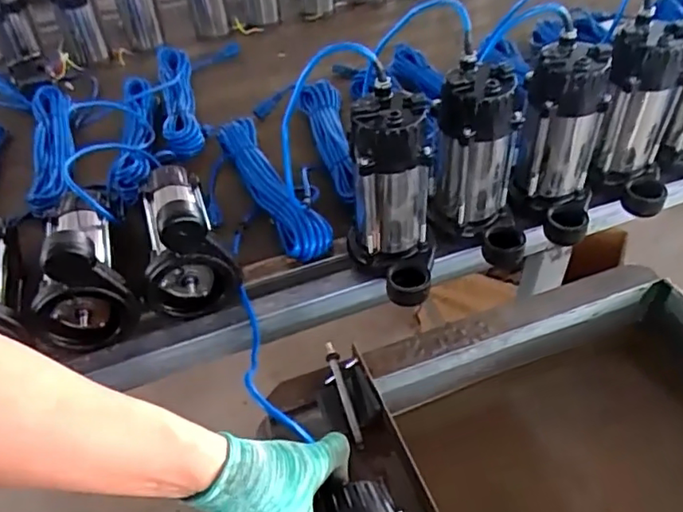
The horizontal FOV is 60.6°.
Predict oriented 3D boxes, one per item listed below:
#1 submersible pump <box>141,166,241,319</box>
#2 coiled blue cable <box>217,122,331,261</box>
[{"bbox_3d":[-0.231,-0.053,0.798,0.113,0.160,0.234,-20,47,-14],"label":"submersible pump"},{"bbox_3d":[-0.115,-0.114,0.928,0.064,0.053,0.348,-22,47,-16],"label":"coiled blue cable"}]

